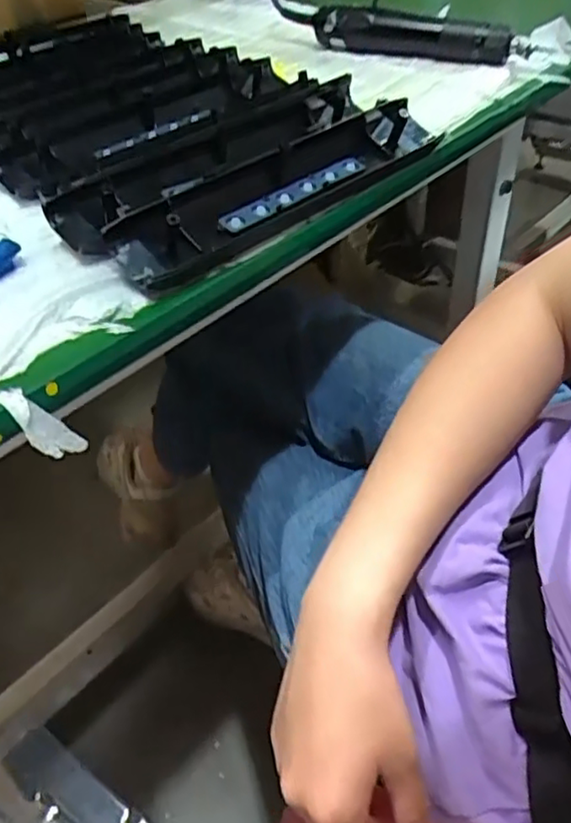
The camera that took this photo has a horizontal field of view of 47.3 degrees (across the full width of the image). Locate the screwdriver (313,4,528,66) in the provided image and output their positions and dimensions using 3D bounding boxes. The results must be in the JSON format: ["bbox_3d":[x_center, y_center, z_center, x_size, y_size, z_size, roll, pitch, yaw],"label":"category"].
[{"bbox_3d":[0.120,-0.354,0.614,0.202,0.035,0.041,7,45,12],"label":"screwdriver"}]

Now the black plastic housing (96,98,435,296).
[{"bbox_3d":[0.000,-0.153,0.442,0.253,0.033,0.055,-33,51,-26],"label":"black plastic housing"}]

